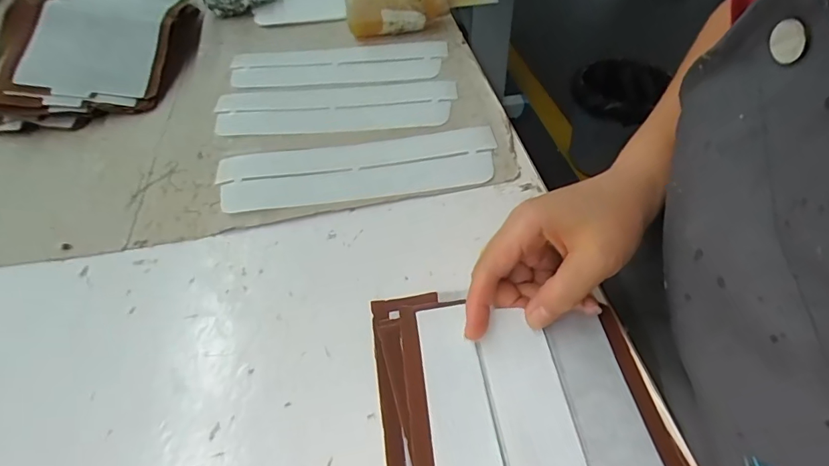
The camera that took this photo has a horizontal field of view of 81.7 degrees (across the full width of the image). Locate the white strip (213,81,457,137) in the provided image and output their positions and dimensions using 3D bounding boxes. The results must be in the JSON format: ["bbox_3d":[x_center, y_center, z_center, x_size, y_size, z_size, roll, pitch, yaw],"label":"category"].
[{"bbox_3d":[-0.076,-0.118,0.443,0.219,0.008,0.070,-1,47,2],"label":"white strip"}]

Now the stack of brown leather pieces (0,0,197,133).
[{"bbox_3d":[-0.342,-0.209,0.500,0.185,0.066,0.260,-6,47,-2],"label":"stack of brown leather pieces"}]

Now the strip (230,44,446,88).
[{"bbox_3d":[-0.080,-0.172,0.495,0.217,0.004,0.067,-2,51,3],"label":"strip"}]

